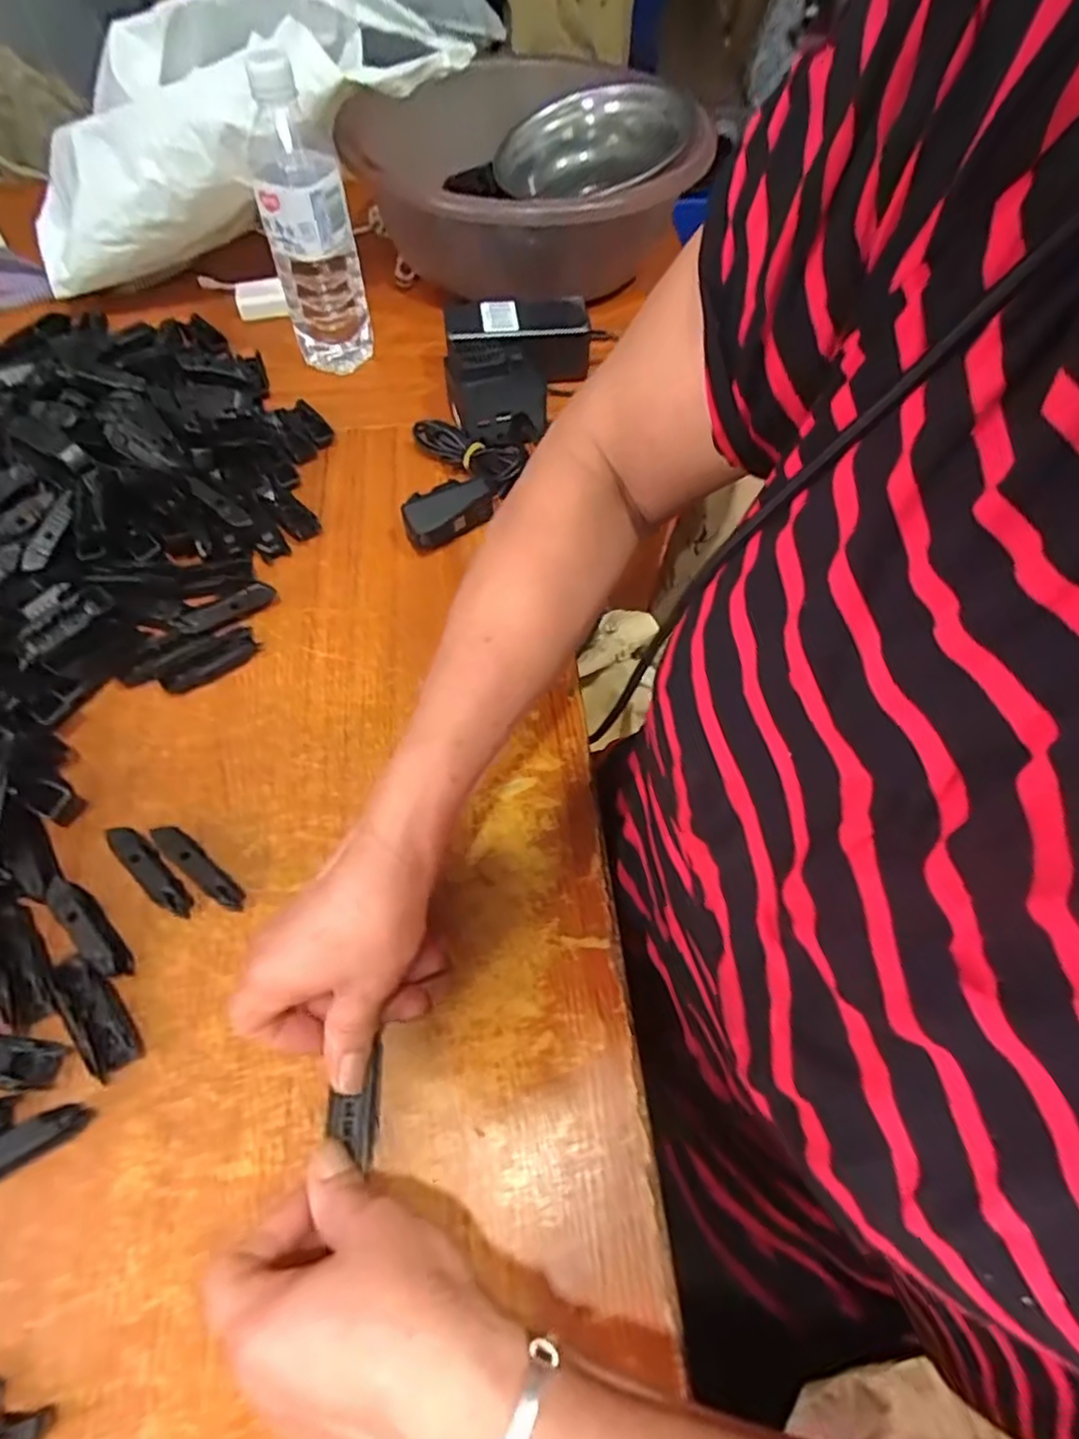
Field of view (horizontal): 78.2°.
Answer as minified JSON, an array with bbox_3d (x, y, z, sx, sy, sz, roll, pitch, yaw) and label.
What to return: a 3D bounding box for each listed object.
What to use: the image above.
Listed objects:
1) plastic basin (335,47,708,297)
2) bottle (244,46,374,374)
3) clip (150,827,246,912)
[{"bbox_3d":[-0.023,-0.578,0.702,0.338,0.139,0.365,1,58,-2],"label":"plastic basin"},{"bbox_3d":[-0.189,-0.405,0.550,0.070,0.208,0.079,-13,61,-11],"label":"bottle"},{"bbox_3d":[-0.192,0.083,0.373,0.064,0.016,0.015,41,65,5],"label":"clip"}]

